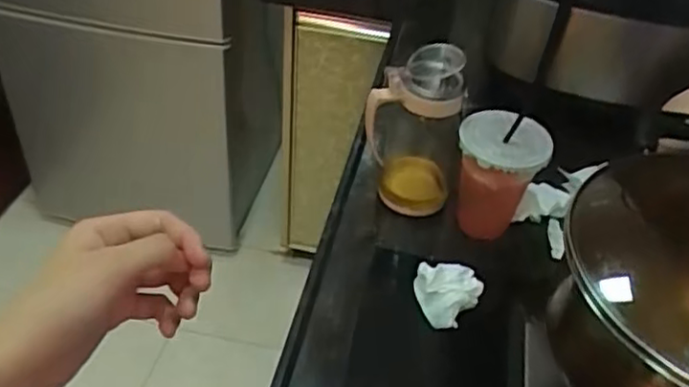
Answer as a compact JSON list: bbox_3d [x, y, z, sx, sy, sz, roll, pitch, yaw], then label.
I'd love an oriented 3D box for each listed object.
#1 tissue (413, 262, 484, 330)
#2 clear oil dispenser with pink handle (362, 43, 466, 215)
[{"bbox_3d":[0.094,0.096,0.644,0.058,0.041,0.051,33,50,27],"label":"tissue"},{"bbox_3d":[0.072,-0.072,0.719,0.093,0.185,0.081,8,43,4],"label":"clear oil dispenser with pink handle"}]

